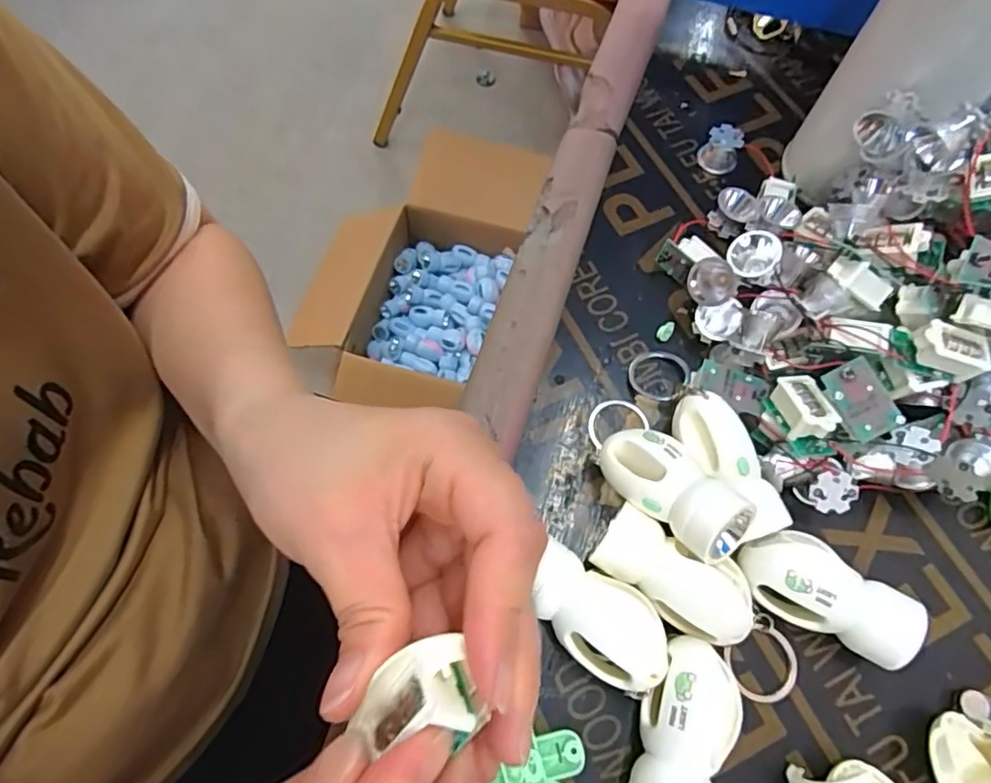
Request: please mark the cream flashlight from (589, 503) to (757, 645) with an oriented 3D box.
[{"bbox_3d":[0.073,0.076,0.246,0.063,0.032,0.031,32,70,11],"label":"cream flashlight"}]

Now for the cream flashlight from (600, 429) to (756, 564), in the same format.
[{"bbox_3d":[0.072,0.040,0.246,0.028,0.022,0.062,-40,56,-16],"label":"cream flashlight"}]

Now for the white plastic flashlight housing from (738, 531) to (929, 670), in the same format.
[{"bbox_3d":[0.133,0.083,0.245,0.068,0.029,0.029,30,69,11],"label":"white plastic flashlight housing"}]

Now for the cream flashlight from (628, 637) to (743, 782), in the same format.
[{"bbox_3d":[0.070,0.129,0.225,0.032,0.028,0.064,26,69,9],"label":"cream flashlight"}]

